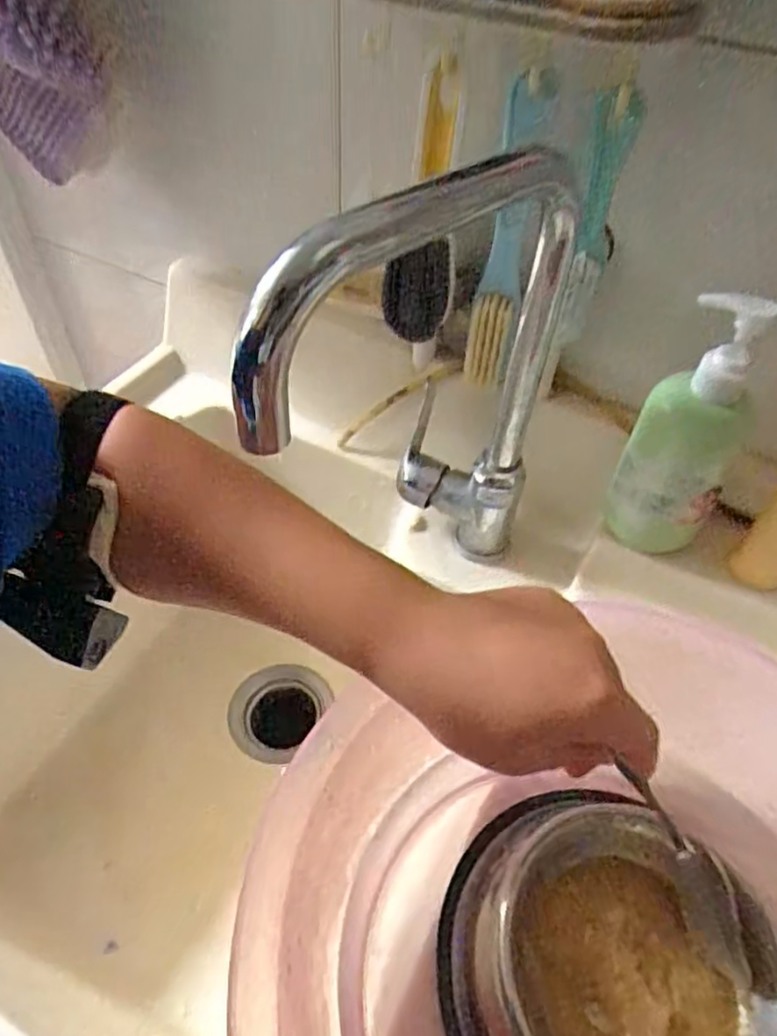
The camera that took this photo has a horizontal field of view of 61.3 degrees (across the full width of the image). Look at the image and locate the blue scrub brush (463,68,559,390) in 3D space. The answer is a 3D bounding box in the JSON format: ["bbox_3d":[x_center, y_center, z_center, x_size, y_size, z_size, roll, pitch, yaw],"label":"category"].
[{"bbox_3d":[0.080,-0.188,0.459,0.030,0.207,0.044,-2,50,-6],"label":"blue scrub brush"}]

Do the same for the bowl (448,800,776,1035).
[{"bbox_3d":[0.104,0.205,0.299,0.140,0.041,0.126,4,50,0],"label":"bowl"}]

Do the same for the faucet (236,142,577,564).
[{"bbox_3d":[0.021,-0.048,0.396,0.100,0.306,0.229,24,52,15],"label":"faucet"}]

